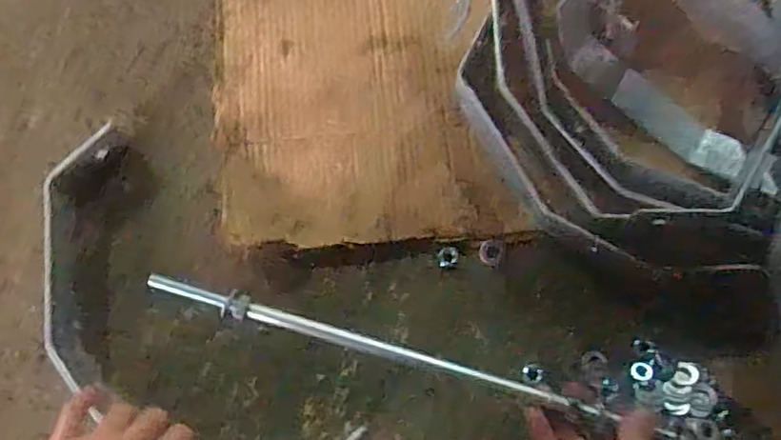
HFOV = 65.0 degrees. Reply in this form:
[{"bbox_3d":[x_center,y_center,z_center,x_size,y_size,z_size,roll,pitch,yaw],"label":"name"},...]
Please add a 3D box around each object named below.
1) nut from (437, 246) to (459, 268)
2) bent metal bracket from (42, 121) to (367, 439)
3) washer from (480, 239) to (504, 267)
[{"bbox_3d":[0.057,0.036,0.603,0.021,0.005,0.021,0,74,-1],"label":"nut"},{"bbox_3d":[-0.216,0.105,0.563,0.171,0.040,0.391,-39,84,-11],"label":"bent metal bracket"},{"bbox_3d":[0.100,0.032,0.609,0.023,0.008,0.025,12,74,2],"label":"washer"}]

